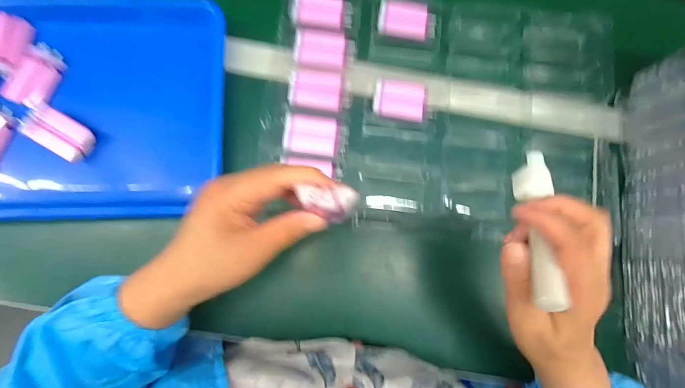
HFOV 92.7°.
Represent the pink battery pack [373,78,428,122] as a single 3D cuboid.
[{"bbox_3d":[0.068,-0.110,0.385,0.061,0.018,0.044,6,81,-2],"label":"pink battery pack"}]

